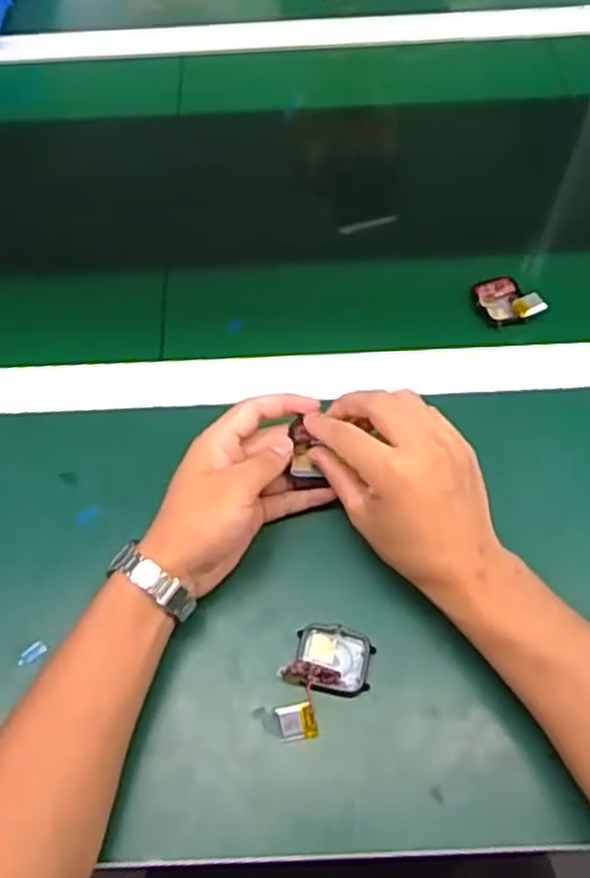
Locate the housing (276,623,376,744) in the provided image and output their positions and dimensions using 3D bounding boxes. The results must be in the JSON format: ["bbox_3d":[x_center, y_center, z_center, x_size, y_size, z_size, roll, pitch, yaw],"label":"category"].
[{"bbox_3d":[0.016,0.148,0.449,0.048,0.017,0.072,20,63,13],"label":"housing"}]

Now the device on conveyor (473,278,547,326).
[{"bbox_3d":[0.169,-0.111,0.592,0.039,0.017,0.054,-29,63,-14],"label":"device on conveyor"}]

